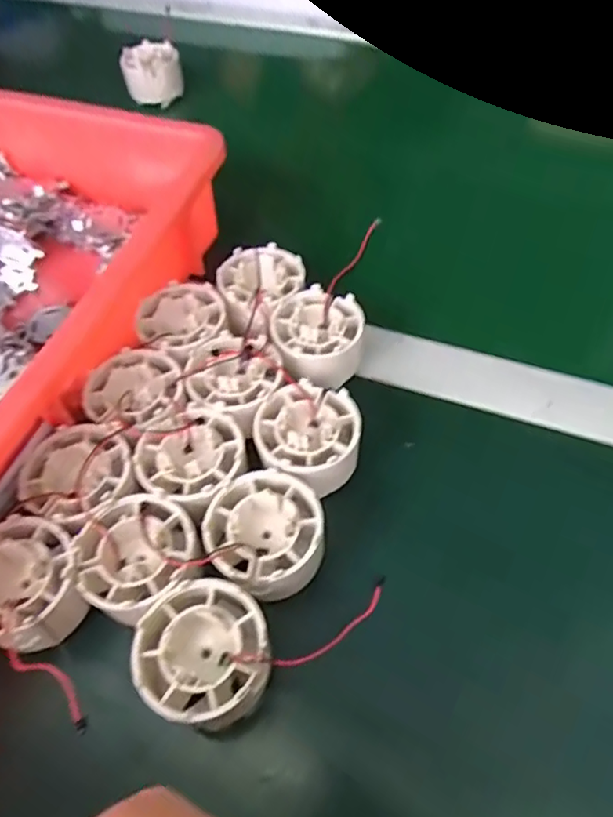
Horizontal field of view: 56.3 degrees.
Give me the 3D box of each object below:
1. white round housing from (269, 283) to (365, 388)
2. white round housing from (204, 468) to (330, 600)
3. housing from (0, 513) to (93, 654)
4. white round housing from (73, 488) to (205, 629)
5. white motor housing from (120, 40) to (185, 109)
[{"bbox_3d":[0.006,-0.041,0.333,0.051,0.032,0.055,-2,55,2],"label":"white round housing"},{"bbox_3d":[-0.019,0.058,0.262,0.051,0.032,0.051,-2,55,2],"label":"white round housing"},{"bbox_3d":[-0.125,0.079,0.254,0.053,0.031,0.050,-2,55,2],"label":"housing"},{"bbox_3d":[-0.075,0.068,0.259,0.050,0.031,0.050,-2,55,2],"label":"white round housing"},{"bbox_3d":[-0.142,-0.310,0.532,0.051,0.038,0.051,-14,56,-6],"label":"white motor housing"}]

